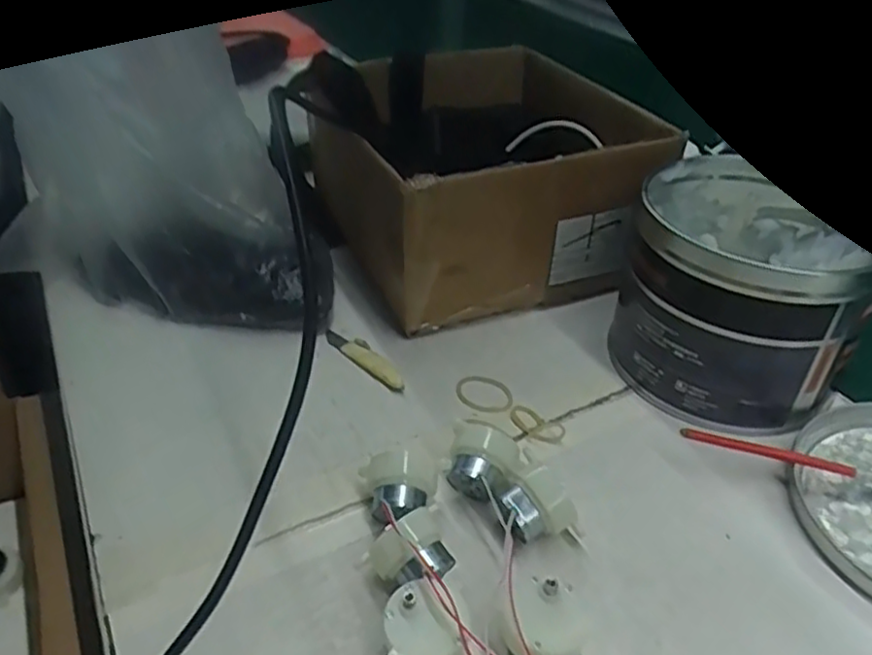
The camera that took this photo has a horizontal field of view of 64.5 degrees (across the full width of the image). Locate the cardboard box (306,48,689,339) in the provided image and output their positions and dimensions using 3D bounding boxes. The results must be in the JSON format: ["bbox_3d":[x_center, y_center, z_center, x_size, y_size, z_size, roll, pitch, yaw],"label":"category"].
[{"bbox_3d":[0.029,-0.108,0.492,0.186,0.108,0.202,-13,39,-17],"label":"cardboard box"}]

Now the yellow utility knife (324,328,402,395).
[{"bbox_3d":[-0.042,0.017,0.411,0.017,0.007,0.068,-27,45,-31],"label":"yellow utility knife"}]

